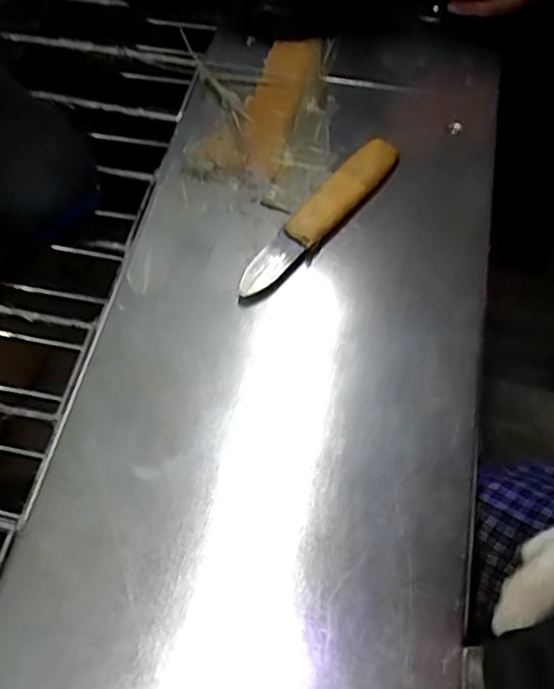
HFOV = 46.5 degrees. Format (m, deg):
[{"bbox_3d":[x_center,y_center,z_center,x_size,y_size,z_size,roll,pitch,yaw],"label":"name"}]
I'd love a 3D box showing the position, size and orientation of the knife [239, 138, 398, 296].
[{"bbox_3d":[0.029,-0.086,0.435,0.023,0.015,0.154,37,67,16],"label":"knife"}]

